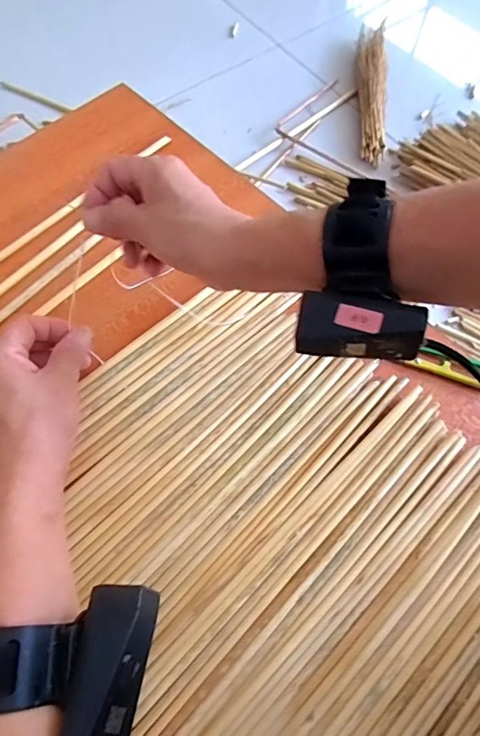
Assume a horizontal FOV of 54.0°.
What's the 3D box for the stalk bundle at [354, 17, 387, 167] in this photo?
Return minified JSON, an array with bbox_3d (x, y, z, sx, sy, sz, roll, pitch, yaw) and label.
[{"bbox_3d":[0.246,-0.510,0.861,0.060,0.053,0.318,2,66,0],"label":"stalk bundle"}]

